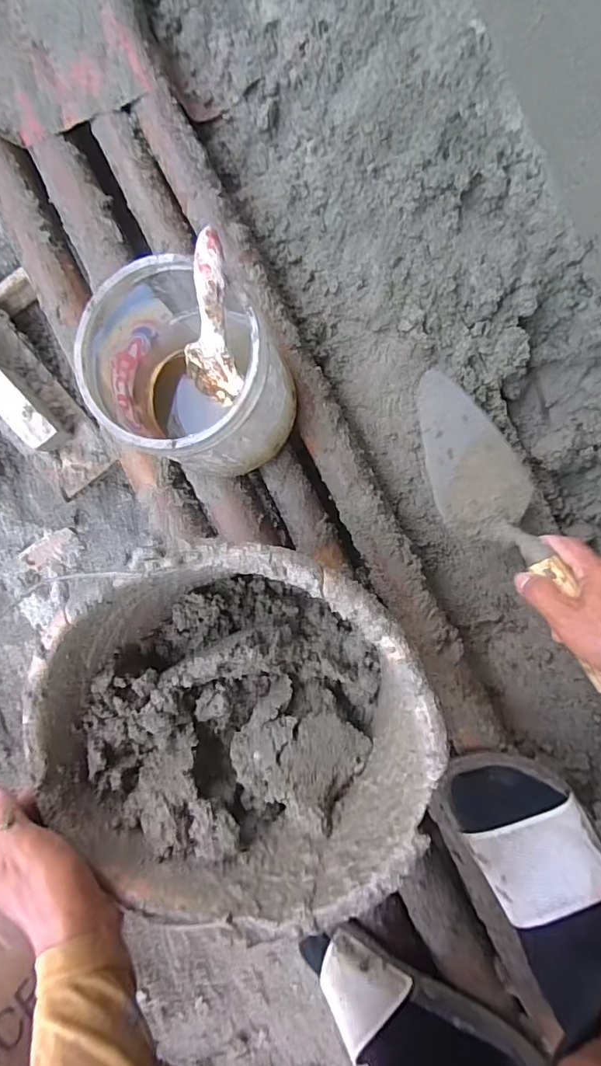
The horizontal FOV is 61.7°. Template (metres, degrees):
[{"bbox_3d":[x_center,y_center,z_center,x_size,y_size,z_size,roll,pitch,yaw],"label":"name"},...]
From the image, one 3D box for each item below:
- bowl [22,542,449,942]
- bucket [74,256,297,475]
[{"bbox_3d":[-0.046,0.129,0.394,0.274,0.159,0.240,-5,92,9],"label":"bowl"},{"bbox_3d":[-0.082,-0.127,0.426,0.140,0.157,0.125,27,96,6],"label":"bucket"}]

